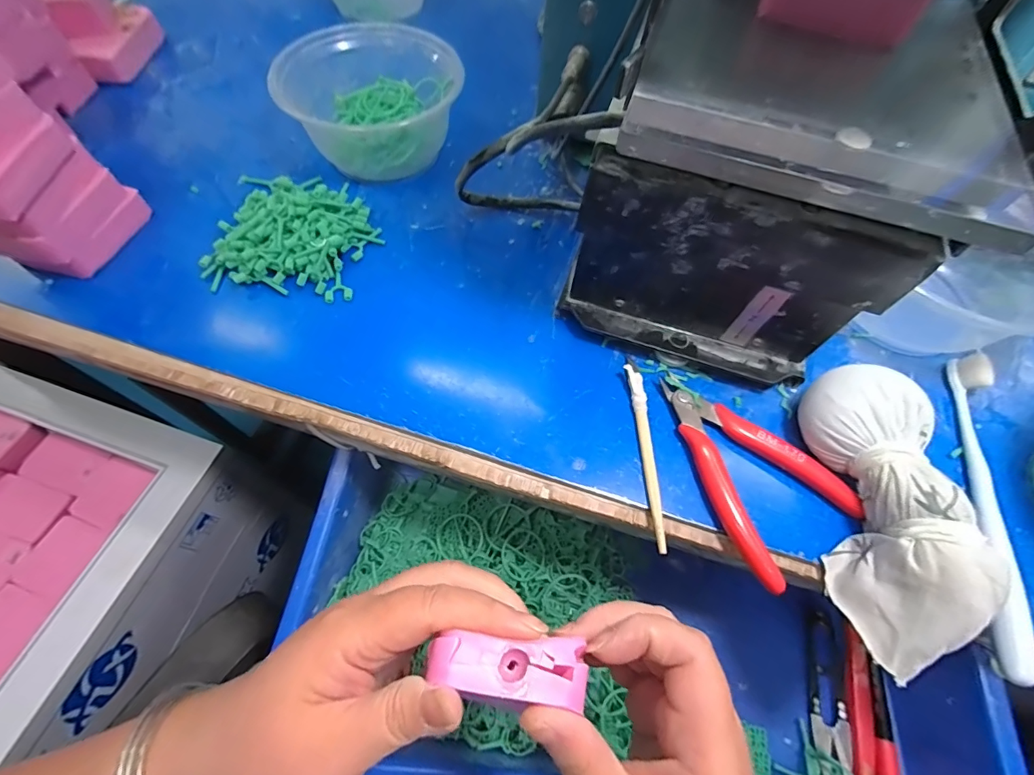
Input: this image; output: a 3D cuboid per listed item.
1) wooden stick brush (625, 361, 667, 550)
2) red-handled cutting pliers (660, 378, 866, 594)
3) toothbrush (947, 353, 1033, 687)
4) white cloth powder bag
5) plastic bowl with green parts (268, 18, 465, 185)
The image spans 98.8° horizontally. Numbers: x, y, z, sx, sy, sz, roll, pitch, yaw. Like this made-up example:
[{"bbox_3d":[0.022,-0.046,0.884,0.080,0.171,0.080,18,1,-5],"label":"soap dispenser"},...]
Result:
[{"bbox_3d":[0.075,0.033,0.254,0.010,0.009,0.116,-2,64,-4],"label":"wooden stick brush"},{"bbox_3d":[0.132,0.041,0.250,0.072,0.014,0.113,-21,66,-13],"label":"red-handled cutting pliers"},{"bbox_3d":[0.259,0.059,0.243,0.015,0.018,0.181,18,64,6],"label":"toothbrush"},{"bbox_3d":[0.186,0.060,0.223,0.049,0.048,0.146,2,63,-2],"label":"white cloth powder bag"},{"bbox_3d":[-0.106,-0.222,0.349,0.120,0.061,0.126,29,66,11],"label":"plastic bowl with green parts"}]

